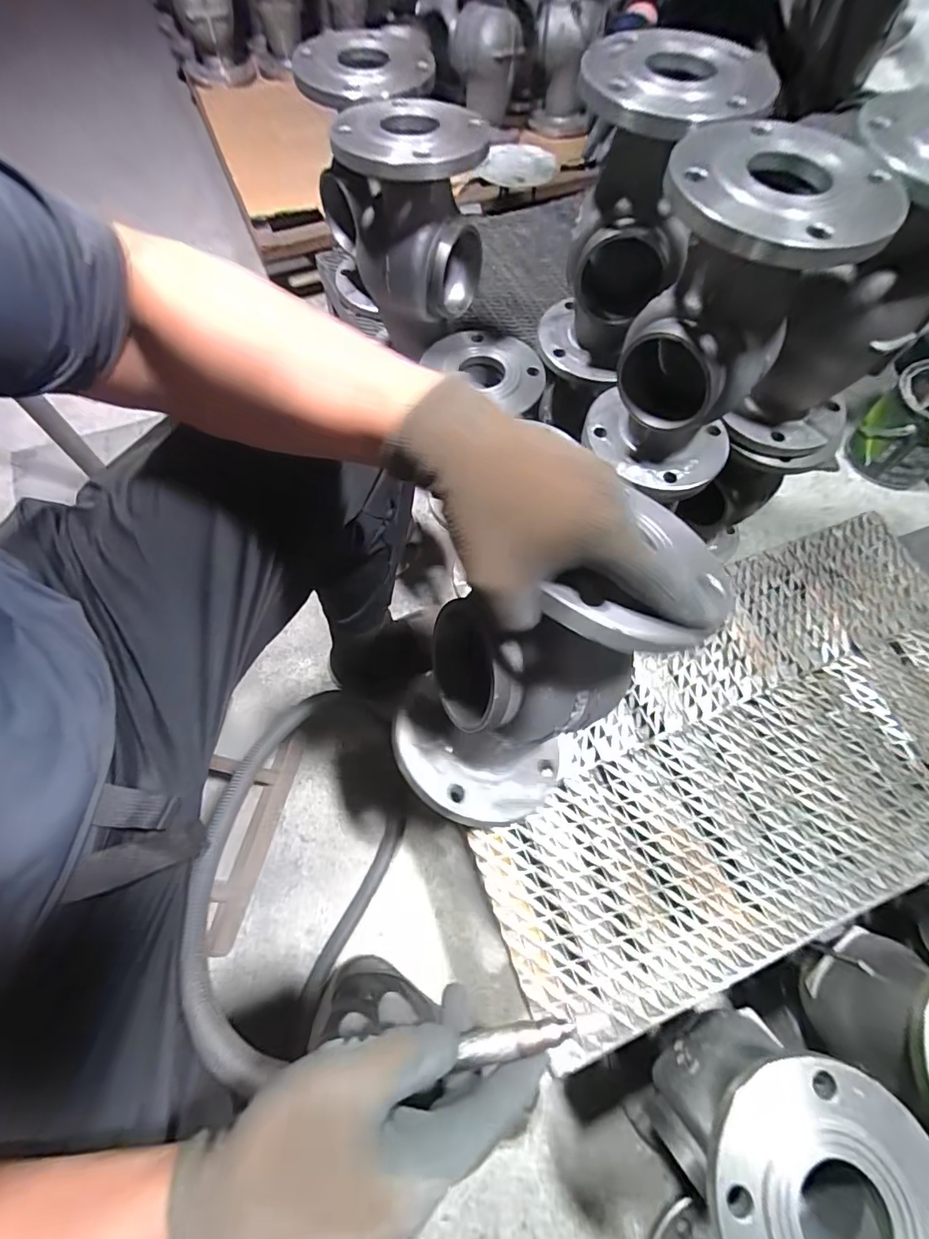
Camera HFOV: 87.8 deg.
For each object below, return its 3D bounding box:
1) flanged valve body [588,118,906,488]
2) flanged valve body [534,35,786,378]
[{"bbox_3d":[0.248,-0.292,0.495,0.172,0.263,0.179,26,68,11],"label":"flanged valve body"},{"bbox_3d":[0.195,-0.454,0.563,0.179,0.272,0.173,0,67,1],"label":"flanged valve body"}]

